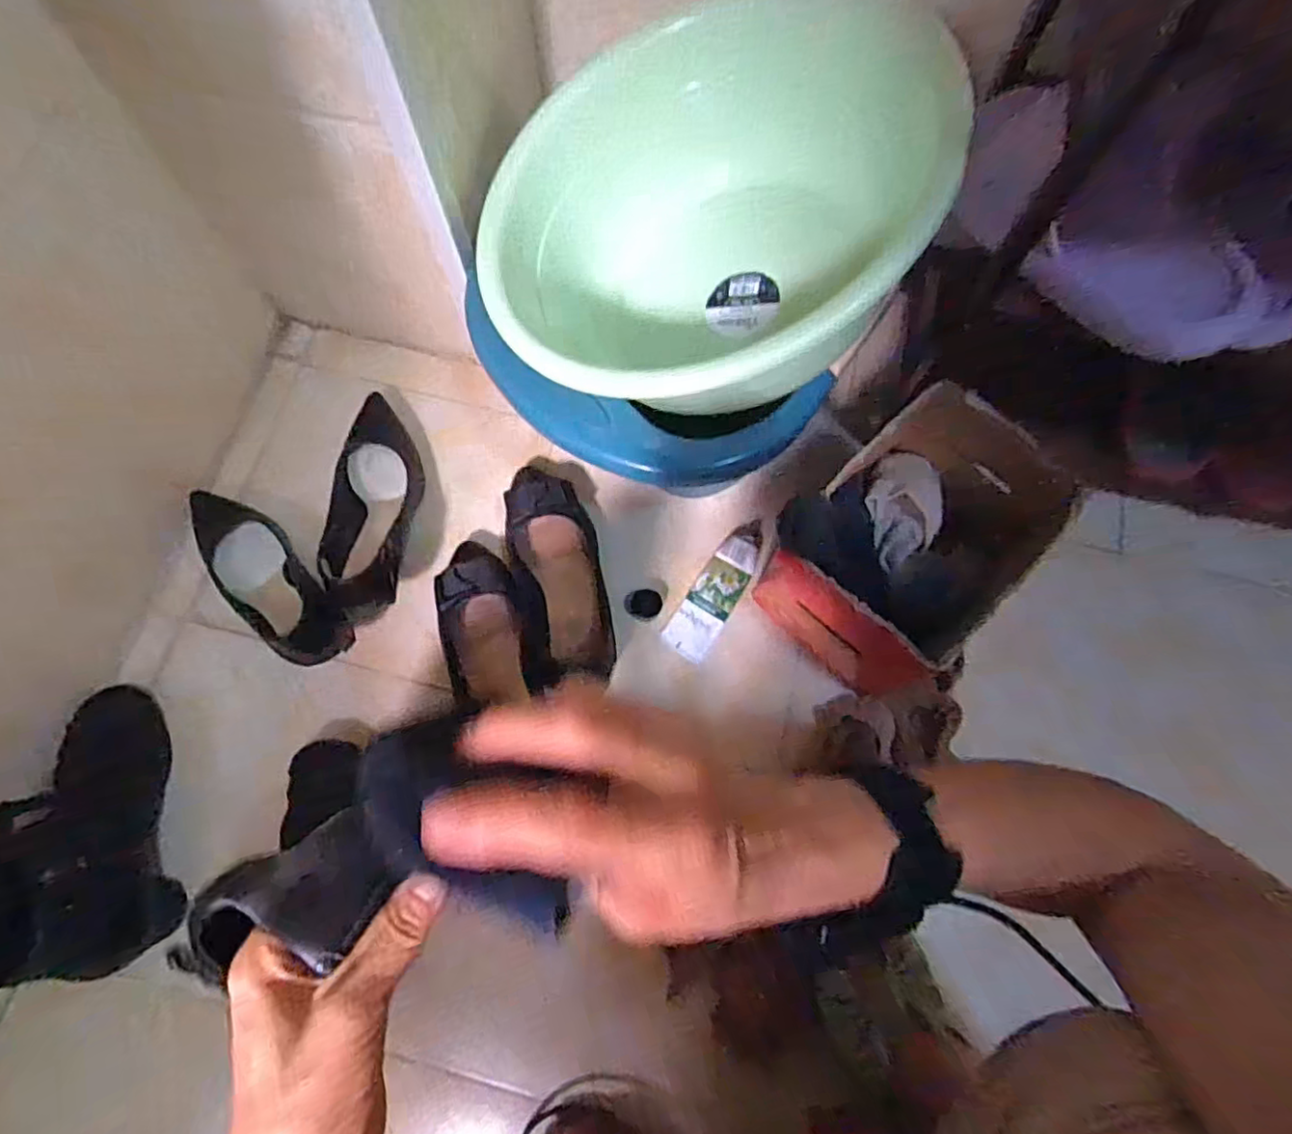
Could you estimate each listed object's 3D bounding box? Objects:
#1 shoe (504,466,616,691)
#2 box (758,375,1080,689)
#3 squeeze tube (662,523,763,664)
[{"bbox_3d":[-0.086,0.007,0.630,0.084,0.052,0.210,-10,74,-4],"label":"shoe"},{"bbox_3d":[0.224,-0.015,0.572,0.211,0.174,0.158,-41,78,-11],"label":"box"},{"bbox_3d":[0.072,0.021,0.639,0.045,0.025,0.144,31,76,8],"label":"squeeze tube"}]

